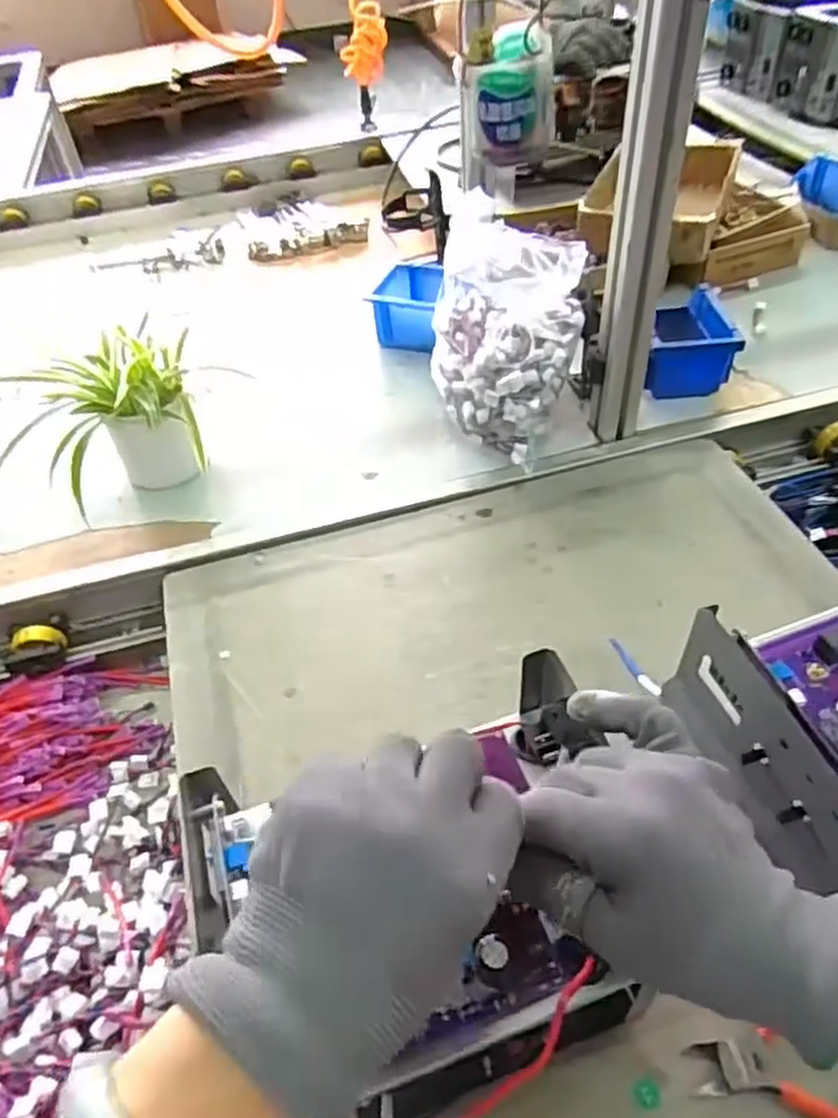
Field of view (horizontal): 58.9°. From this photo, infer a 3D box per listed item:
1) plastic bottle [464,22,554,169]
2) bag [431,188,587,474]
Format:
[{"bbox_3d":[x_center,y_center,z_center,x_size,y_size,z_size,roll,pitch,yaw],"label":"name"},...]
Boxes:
[{"bbox_3d":[0.065,-0.326,0.529,0.061,0.070,0.058,1,47,6],"label":"plastic bottle"},{"bbox_3d":[0.092,-0.231,0.791,0.151,0.198,0.174,5,49,9],"label":"bag"}]

